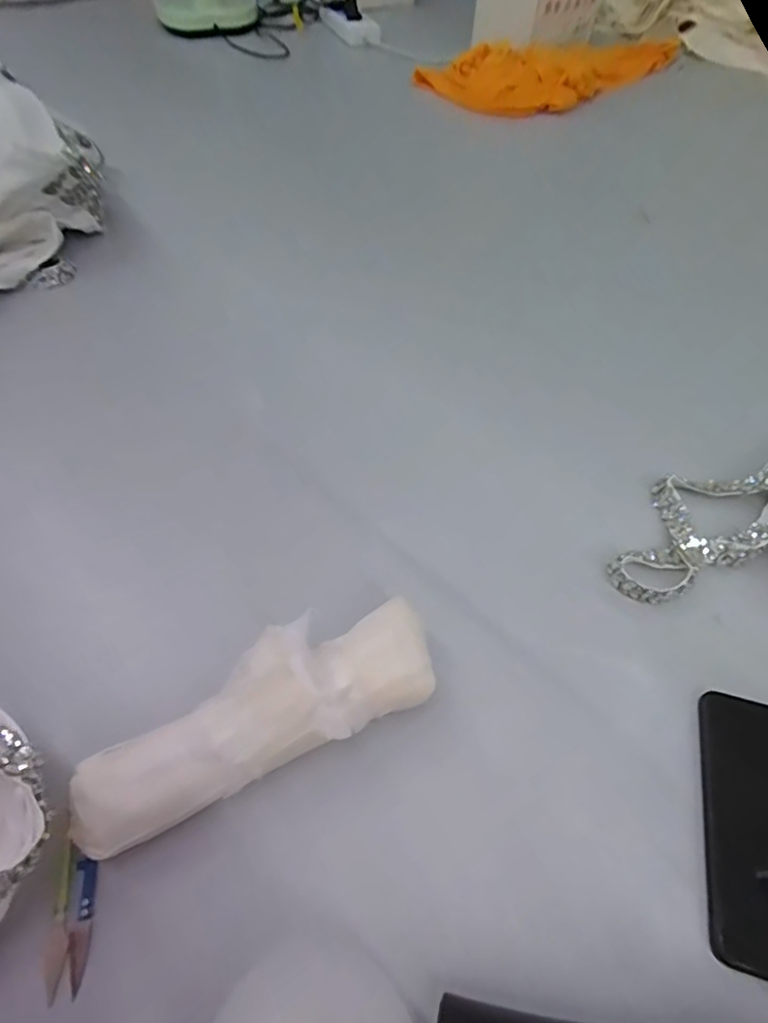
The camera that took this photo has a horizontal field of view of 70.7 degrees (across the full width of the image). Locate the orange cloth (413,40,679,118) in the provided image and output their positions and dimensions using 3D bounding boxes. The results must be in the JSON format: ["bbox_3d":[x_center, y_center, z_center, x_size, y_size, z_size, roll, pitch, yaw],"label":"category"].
[{"bbox_3d":[0.384,-0.902,1.088,0.612,0.061,0.261,-22,59,-16],"label":"orange cloth"}]

